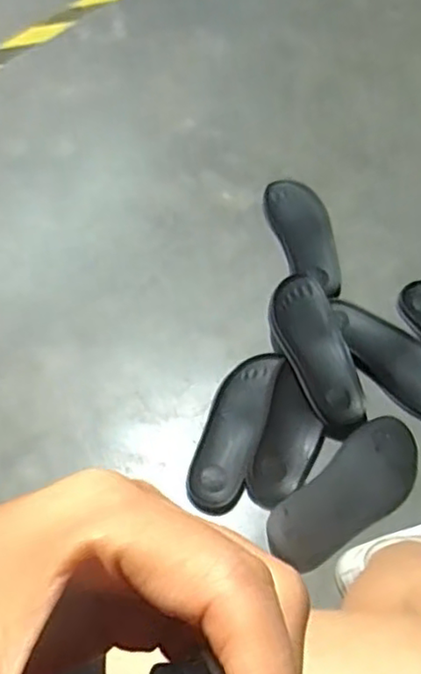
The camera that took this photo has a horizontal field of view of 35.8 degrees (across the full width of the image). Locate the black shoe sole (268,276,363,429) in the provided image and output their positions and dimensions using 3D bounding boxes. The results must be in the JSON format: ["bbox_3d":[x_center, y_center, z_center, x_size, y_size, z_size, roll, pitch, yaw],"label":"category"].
[{"bbox_3d":[0.149,0.018,0.905,0.088,0.033,0.227,-17,62,-7],"label":"black shoe sole"}]

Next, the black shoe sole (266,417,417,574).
[{"bbox_3d":[0.177,0.195,0.822,0.236,0.014,0.094,-39,67,-17],"label":"black shoe sole"}]

